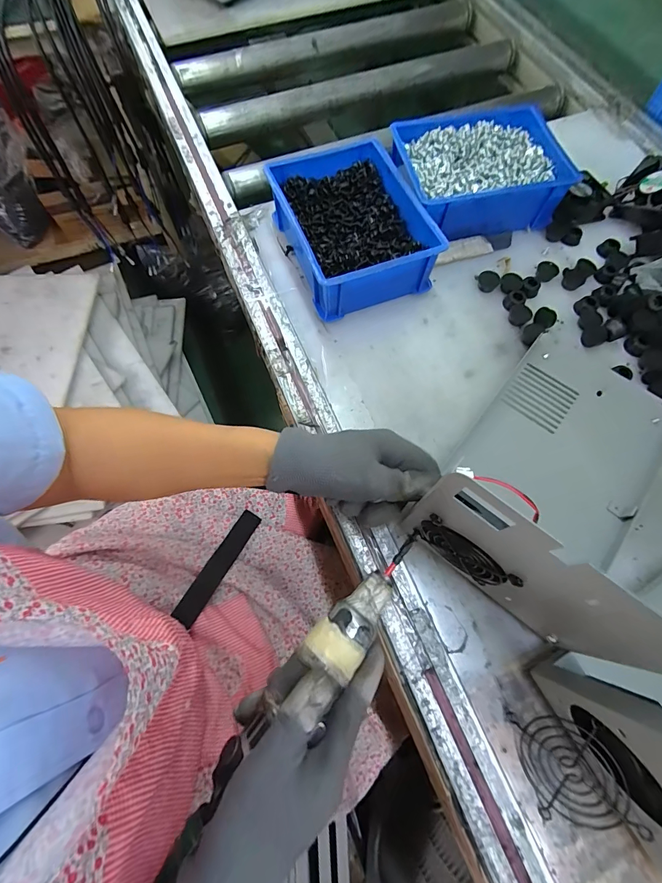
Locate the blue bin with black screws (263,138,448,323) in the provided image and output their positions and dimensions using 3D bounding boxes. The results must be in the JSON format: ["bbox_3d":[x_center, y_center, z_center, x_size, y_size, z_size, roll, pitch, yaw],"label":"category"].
[{"bbox_3d":[0.023,-0.250,0.441,0.145,0.066,0.194,-19,69,-7],"label":"blue bin with black screws"}]

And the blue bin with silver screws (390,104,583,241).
[{"bbox_3d":[0.184,-0.336,0.475,0.205,0.061,0.153,-11,68,-4],"label":"blue bin with silver screws"}]

